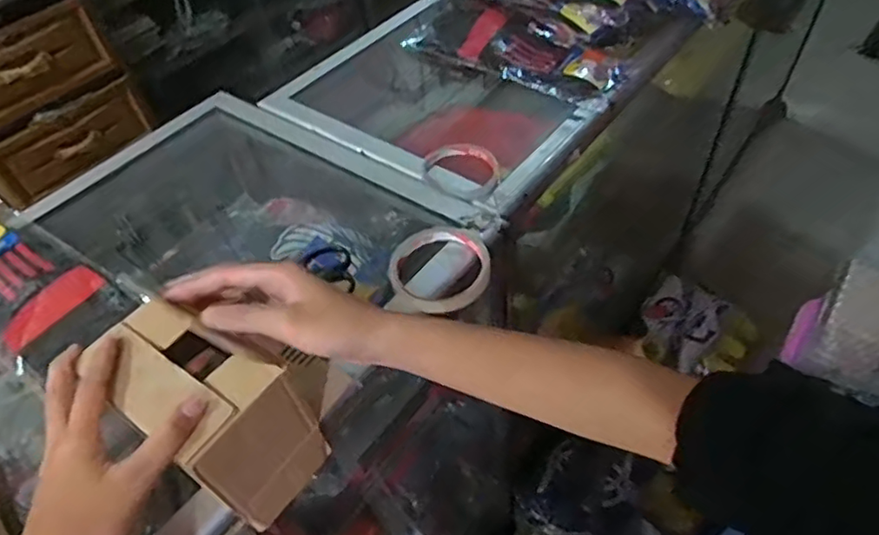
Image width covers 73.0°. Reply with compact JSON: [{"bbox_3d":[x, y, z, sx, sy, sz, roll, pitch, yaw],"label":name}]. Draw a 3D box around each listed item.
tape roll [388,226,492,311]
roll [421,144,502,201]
[{"bbox_3d":[0.001,-0.003,0.525,0.086,0.021,0.084,-3,48,4],"label":"tape roll"},{"bbox_3d":[0.022,-0.104,0.646,0.090,0.015,0.090,-3,48,4],"label":"roll"}]

